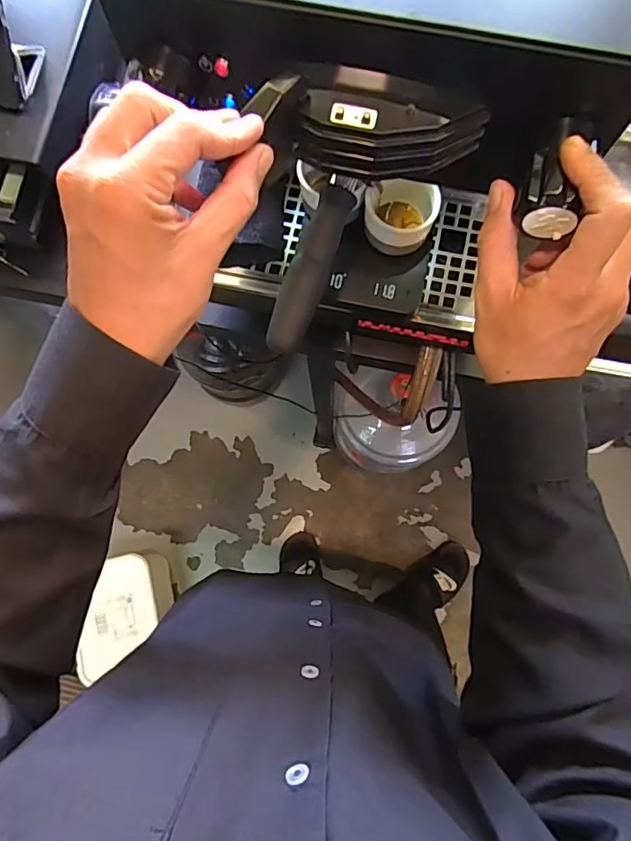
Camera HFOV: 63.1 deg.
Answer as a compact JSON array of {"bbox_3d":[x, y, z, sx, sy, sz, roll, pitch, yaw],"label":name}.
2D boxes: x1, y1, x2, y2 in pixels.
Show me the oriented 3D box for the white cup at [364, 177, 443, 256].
[{"bbox_3d":[0.079,-0.188,0.473,0.061,0.053,0.057,0,79,1],"label":"white cup"}]

